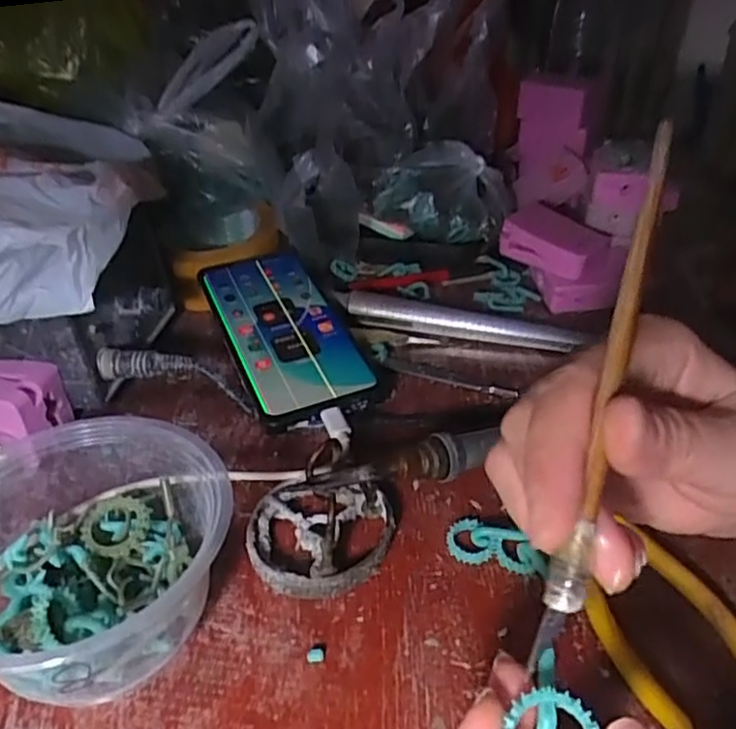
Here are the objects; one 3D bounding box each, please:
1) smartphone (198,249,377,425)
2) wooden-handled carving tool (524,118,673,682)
[{"bbox_3d":[-0.054,-0.027,0.412,0.076,0.008,0.162,-15,45,-19],"label":"smartphone"},{"bbox_3d":[0.066,0.004,0.173,0.009,0.004,0.157,13,79,18],"label":"wooden-handled carving tool"}]

